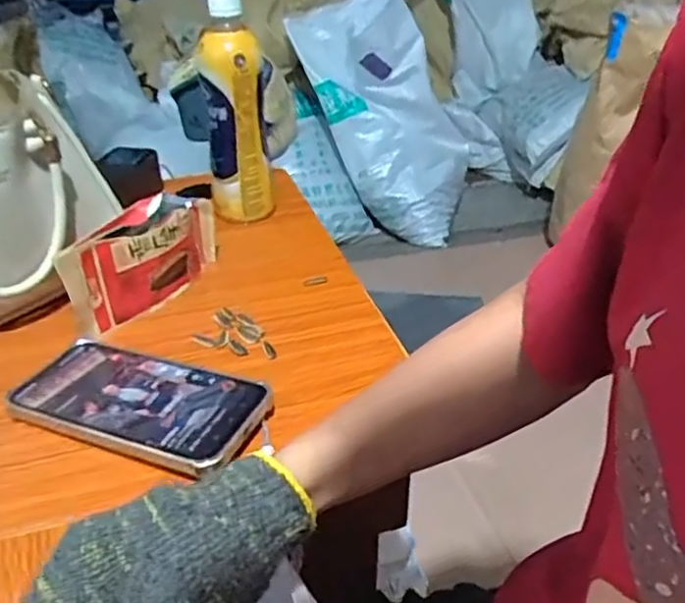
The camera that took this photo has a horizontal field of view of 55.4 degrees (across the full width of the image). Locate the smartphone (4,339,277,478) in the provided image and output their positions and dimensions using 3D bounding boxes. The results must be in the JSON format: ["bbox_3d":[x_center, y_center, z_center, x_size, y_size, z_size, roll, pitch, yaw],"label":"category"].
[{"bbox_3d":[-0.135,0.067,0.438,0.170,0.012,0.081,10,35,21],"label":"smartphone"}]

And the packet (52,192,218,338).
[{"bbox_3d":[-0.160,-0.038,0.546,0.027,0.085,0.156,17,36,24],"label":"packet"}]

